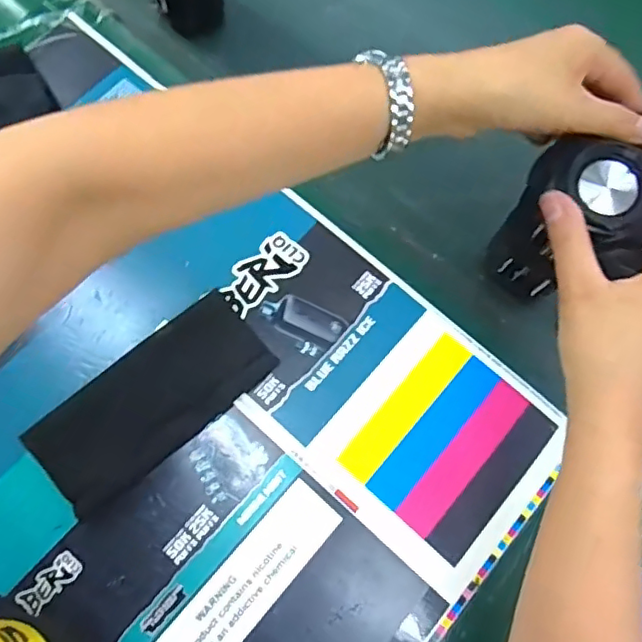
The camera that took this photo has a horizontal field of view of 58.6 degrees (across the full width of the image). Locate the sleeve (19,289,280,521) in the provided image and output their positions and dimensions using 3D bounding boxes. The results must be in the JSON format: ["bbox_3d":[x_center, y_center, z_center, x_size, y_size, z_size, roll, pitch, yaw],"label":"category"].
[{"bbox_3d":[-0.121,0.057,0.419,0.171,0.014,0.078,-40,79,-13],"label":"sleeve"}]

